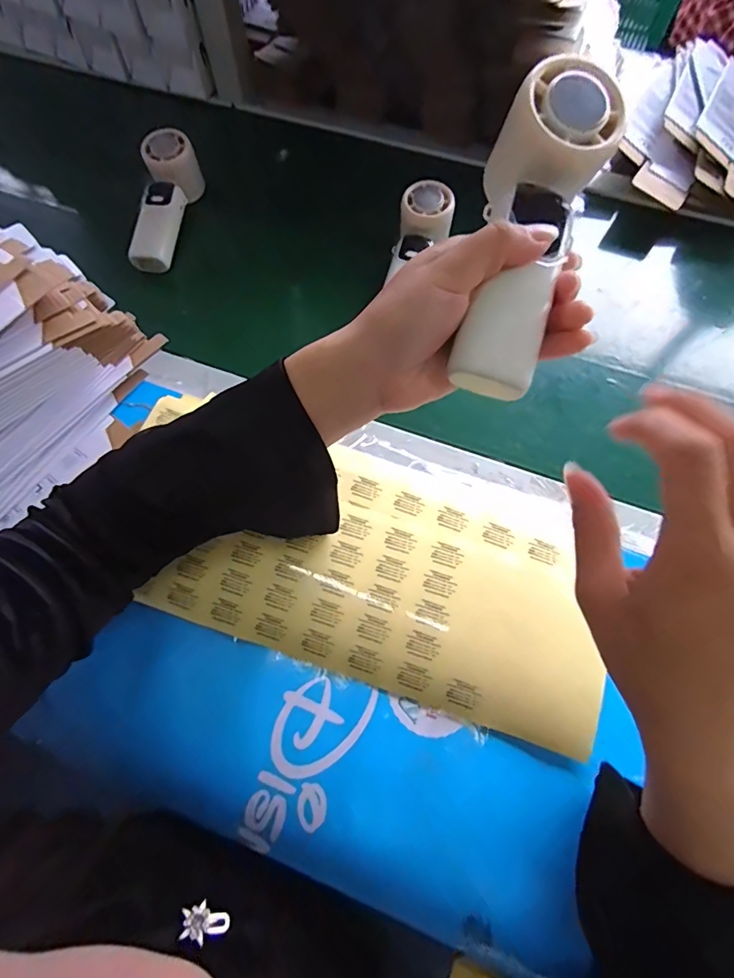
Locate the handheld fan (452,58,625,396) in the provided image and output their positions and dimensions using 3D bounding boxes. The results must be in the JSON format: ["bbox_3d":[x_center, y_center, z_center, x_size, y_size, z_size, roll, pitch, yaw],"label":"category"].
[{"bbox_3d":[0.081,-0.127,0.230,0.053,0.035,0.162,15,88,6],"label":"handheld fan"}]

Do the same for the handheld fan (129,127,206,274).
[{"bbox_3d":[-0.226,-0.325,0.506,0.062,0.047,0.163,3,67,1],"label":"handheld fan"}]

